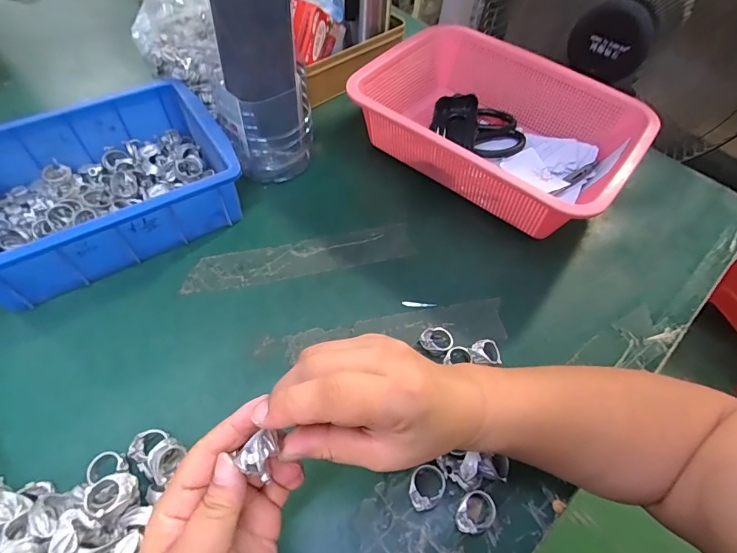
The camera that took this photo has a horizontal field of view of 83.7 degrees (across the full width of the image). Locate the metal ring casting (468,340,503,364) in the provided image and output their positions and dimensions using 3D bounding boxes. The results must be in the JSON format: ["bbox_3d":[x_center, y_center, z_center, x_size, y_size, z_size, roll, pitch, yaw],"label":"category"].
[{"bbox_3d":[0.103,0.068,0.361,0.029,0.014,0.023,-10,57,-12],"label":"metal ring casting"}]

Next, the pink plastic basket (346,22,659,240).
[{"bbox_3d":[0.146,-0.167,0.488,0.299,0.101,0.211,37,60,19],"label":"pink plastic basket"}]

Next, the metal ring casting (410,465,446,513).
[{"bbox_3d":[0.043,0.155,0.303,0.028,0.013,0.027,2,56,-4],"label":"metal ring casting"}]

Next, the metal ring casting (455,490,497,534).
[{"bbox_3d":[0.076,0.168,0.294,0.029,0.017,0.025,-10,57,-12],"label":"metal ring casting"}]

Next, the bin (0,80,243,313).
[{"bbox_3d":[-0.265,-0.088,0.410,0.241,0.079,0.166,-27,62,-21],"label":"bin"}]

